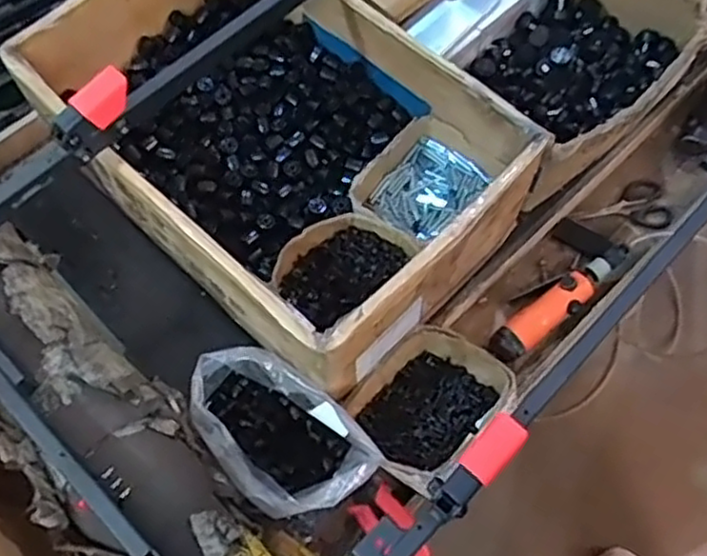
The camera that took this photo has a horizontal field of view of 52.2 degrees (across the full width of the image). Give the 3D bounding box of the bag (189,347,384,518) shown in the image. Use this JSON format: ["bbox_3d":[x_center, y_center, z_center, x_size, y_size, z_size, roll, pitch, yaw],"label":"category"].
[{"bbox_3d":[-0.076,0.159,0.728,0.188,0.099,0.121,40,71,17],"label":"bag"}]

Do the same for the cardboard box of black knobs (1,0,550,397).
[{"bbox_3d":[-0.094,-0.165,0.842,0.534,0.151,0.355,39,71,17],"label":"cardboard box of black knobs"}]

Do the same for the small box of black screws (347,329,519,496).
[{"bbox_3d":[0.079,0.135,0.773,0.134,0.072,0.159,39,71,17],"label":"small box of black screws"}]

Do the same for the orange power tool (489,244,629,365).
[{"bbox_3d":[0.248,0.031,0.875,0.212,0.047,0.046,-35,69,-15],"label":"orange power tool"}]

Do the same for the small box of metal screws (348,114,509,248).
[{"bbox_3d":[0.083,-0.104,0.863,0.127,0.067,0.151,36,70,16],"label":"small box of metal screws"}]

